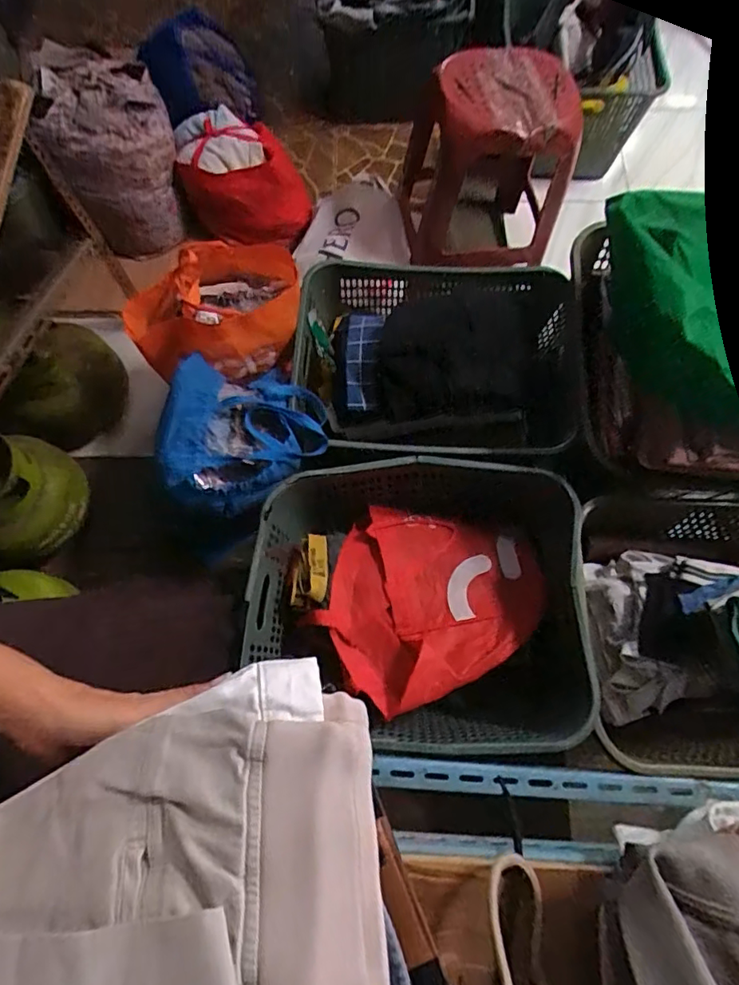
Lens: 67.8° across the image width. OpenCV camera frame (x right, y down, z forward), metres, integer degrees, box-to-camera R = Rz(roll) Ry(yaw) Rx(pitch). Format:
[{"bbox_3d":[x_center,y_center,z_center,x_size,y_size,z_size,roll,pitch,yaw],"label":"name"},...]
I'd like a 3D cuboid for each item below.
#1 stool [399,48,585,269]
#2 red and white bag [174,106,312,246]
[{"bbox_3d":[0.292,-0.830,1.360,0.390,0.373,0.354,-1,71,1],"label":"stool"},{"bbox_3d":[-0.342,-0.858,1.521,0.321,0.244,0.230,-8,71,-2],"label":"red and white bag"}]

